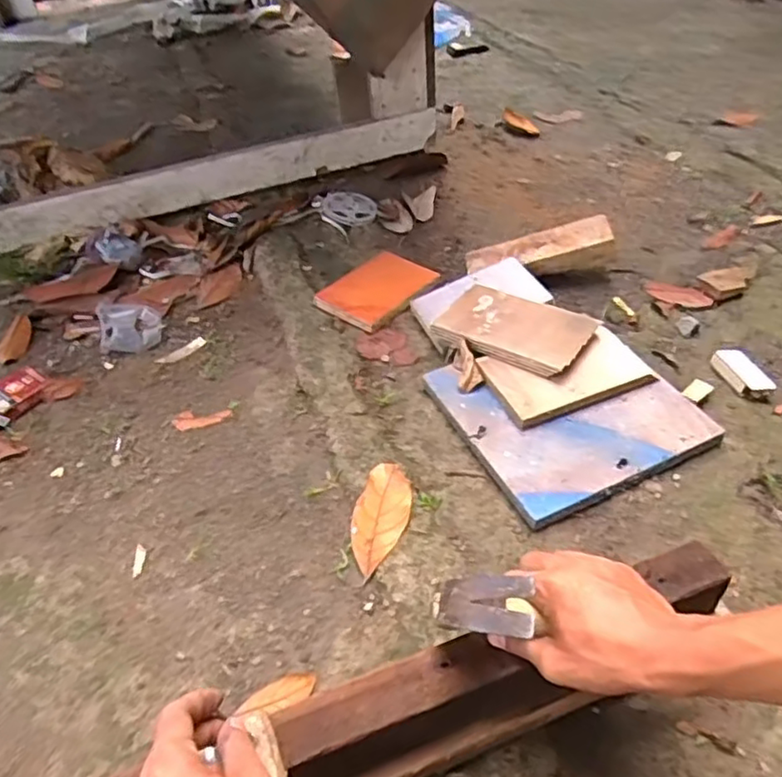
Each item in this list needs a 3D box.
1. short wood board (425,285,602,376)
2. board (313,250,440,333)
[{"bbox_3d":[0.156,-0.080,0.829,0.184,0.015,0.124,24,50,29],"label":"short wood board"},{"bbox_3d":[-0.016,-0.158,0.974,0.111,0.022,0.174,28,54,31],"label":"board"}]

